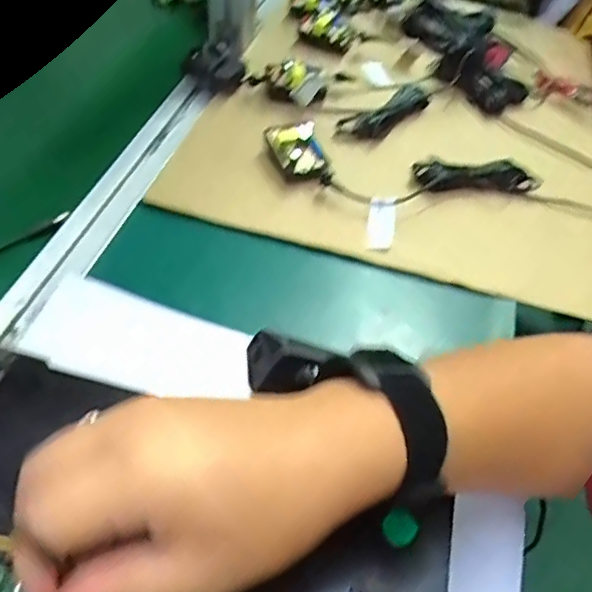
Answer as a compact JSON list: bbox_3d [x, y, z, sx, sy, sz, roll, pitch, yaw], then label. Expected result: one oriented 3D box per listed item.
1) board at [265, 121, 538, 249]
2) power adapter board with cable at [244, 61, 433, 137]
[{"bbox_3d":[0.087,-0.095,0.492,0.225,0.031,0.090,6,49,3],"label":"board"},{"bbox_3d":[0.040,-0.202,0.578,0.148,0.031,0.097,27,53,20],"label":"power adapter board with cable"}]

